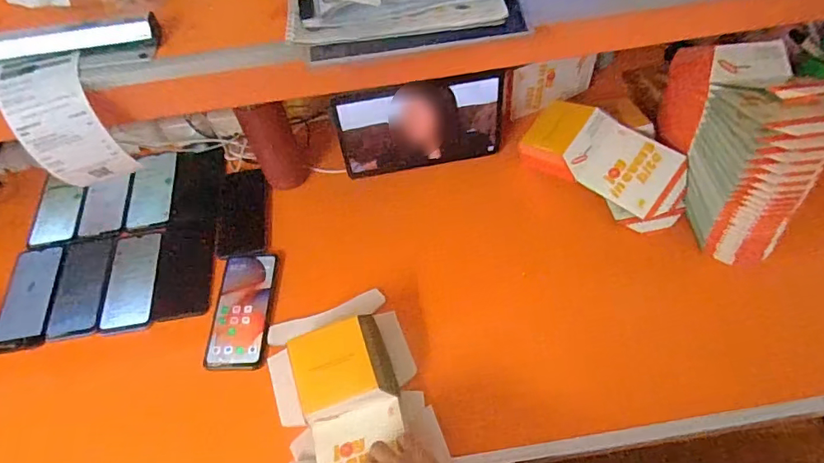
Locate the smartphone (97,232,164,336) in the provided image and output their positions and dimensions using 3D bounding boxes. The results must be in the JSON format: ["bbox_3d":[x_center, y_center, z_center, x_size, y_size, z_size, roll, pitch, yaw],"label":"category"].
[{"bbox_3d":[-0.413,0.073,0.754,0.072,0.014,0.157,-5,61,-1],"label":"smartphone"}]

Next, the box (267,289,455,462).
[{"bbox_3d":[-0.072,0.187,0.587,0.163,0.093,0.264,-20,57,-8],"label":"box"}]

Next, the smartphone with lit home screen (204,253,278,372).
[{"bbox_3d":[-0.234,0.106,0.706,0.078,0.016,0.167,-2,57,3],"label":"smartphone with lit home screen"}]

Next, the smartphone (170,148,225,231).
[{"bbox_3d":[-0.350,-0.070,0.830,0.083,0.010,0.144,-6,68,1],"label":"smartphone"}]

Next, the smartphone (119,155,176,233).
[{"bbox_3d":[-0.428,-0.067,0.831,0.075,0.012,0.143,-8,57,-1],"label":"smartphone"}]

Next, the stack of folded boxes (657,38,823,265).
[{"bbox_3d":[0.429,-0.130,0.676,0.107,0.209,0.259,-6,57,1],"label":"stack of folded boxes"}]

